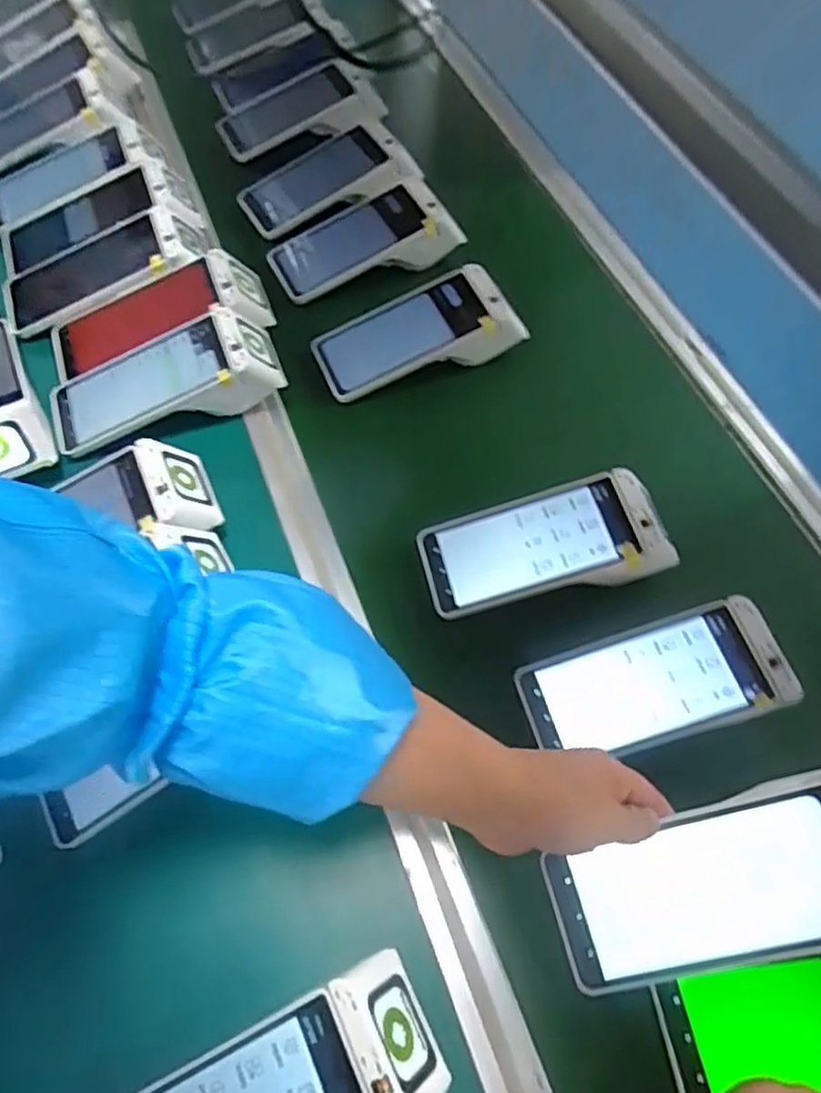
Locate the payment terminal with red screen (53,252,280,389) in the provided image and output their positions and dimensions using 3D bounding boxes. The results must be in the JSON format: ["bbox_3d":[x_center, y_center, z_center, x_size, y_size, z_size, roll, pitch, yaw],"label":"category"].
[{"bbox_3d":[-0.242,-0.223,0.638,0.205,0.057,0.083,-15,64,-11],"label":"payment terminal with red screen"}]

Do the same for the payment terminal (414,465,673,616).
[{"bbox_3d":[0.109,0.000,0.549,0.198,0.040,0.089,-13,63,8],"label":"payment terminal"}]

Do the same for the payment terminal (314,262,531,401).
[{"bbox_3d":[0.006,-0.212,0.648,0.192,0.061,0.085,-16,65,-11],"label":"payment terminal"}]

